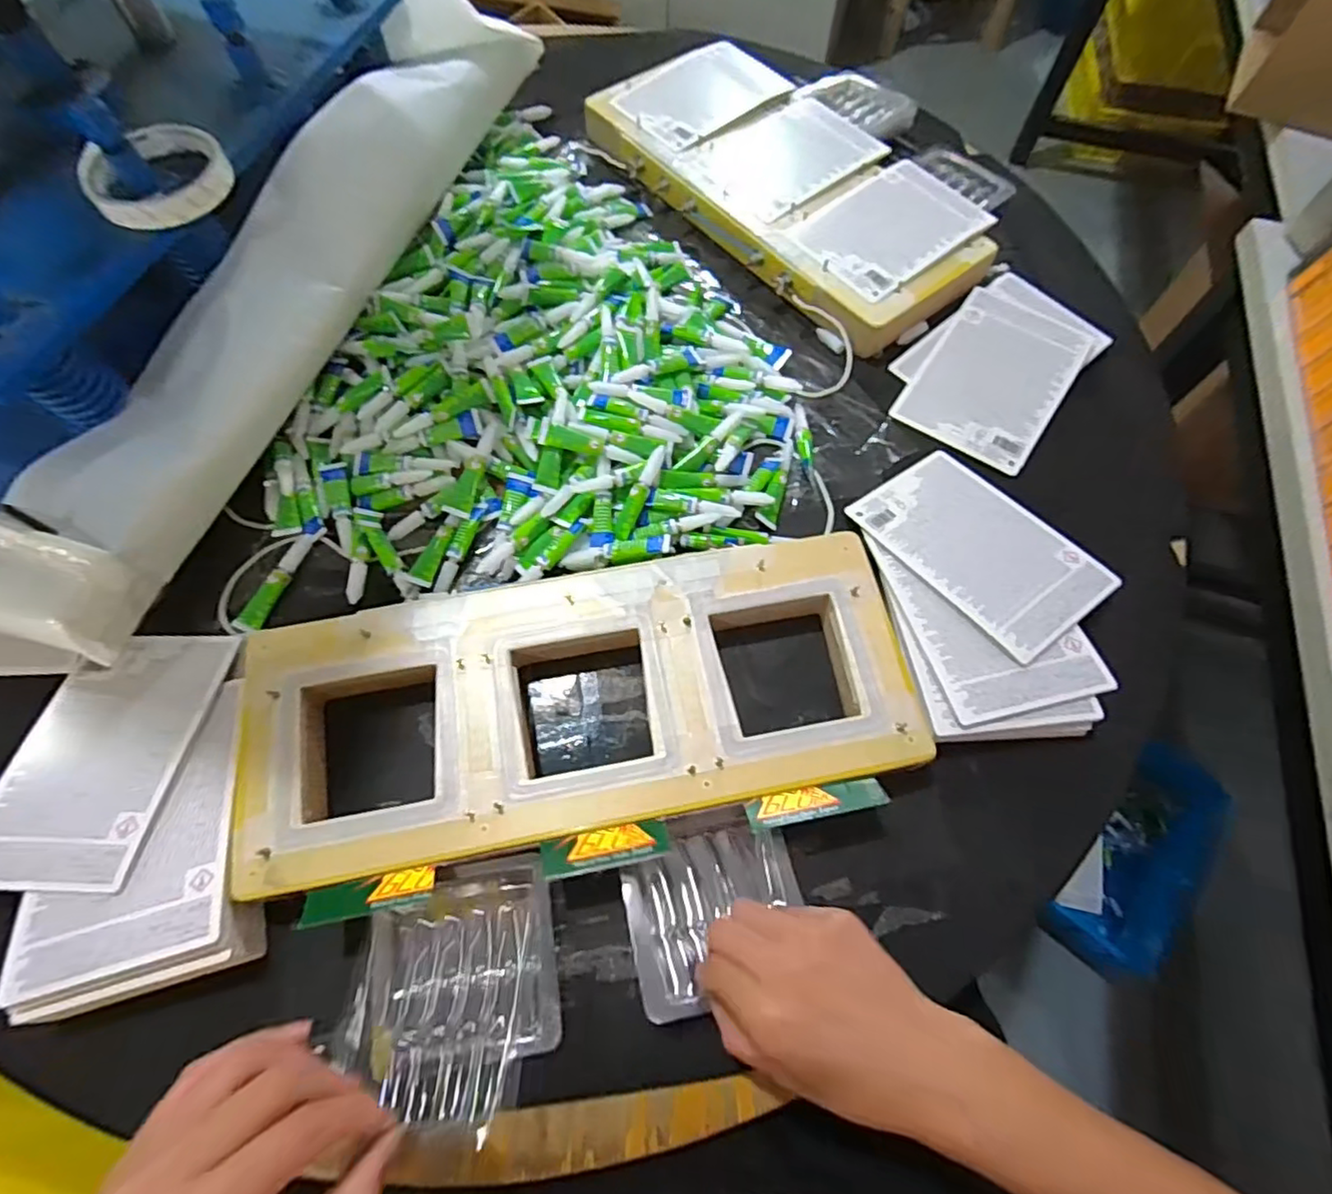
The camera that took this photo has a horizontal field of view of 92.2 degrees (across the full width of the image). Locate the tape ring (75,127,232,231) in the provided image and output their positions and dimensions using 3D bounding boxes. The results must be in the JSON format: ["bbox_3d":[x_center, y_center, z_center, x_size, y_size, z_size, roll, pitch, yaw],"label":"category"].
[{"bbox_3d":[-0.349,-0.292,0.443,0.082,0.022,0.091,30,68,12],"label":"tape ring"}]

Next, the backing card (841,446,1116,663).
[{"bbox_3d":[0.238,-0.040,0.489,0.116,0.005,0.171,-31,62,-20],"label":"backing card"}]

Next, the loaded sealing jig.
[{"bbox_3d":[0.118,-0.423,0.647,0.208,0.037,0.426,-35,70,-16],"label":"loaded sealing jig"}]

